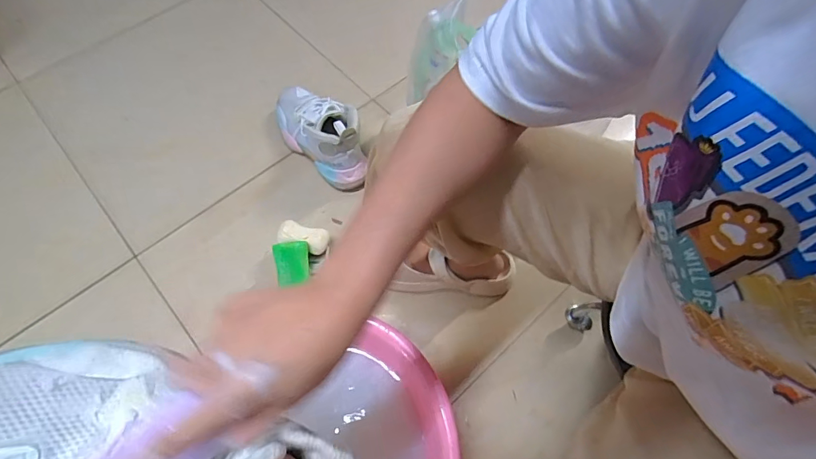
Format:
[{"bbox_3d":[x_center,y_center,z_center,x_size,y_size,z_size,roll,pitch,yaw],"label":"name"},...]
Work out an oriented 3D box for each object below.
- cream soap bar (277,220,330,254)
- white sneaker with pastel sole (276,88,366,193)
[{"bbox_3d":[-0.191,0.012,0.780,0.090,0.029,0.042,14,64,8],"label":"cream soap bar"},{"bbox_3d":[-0.181,-0.207,0.889,0.108,0.146,0.275,-40,70,-18],"label":"white sneaker with pastel sole"}]

